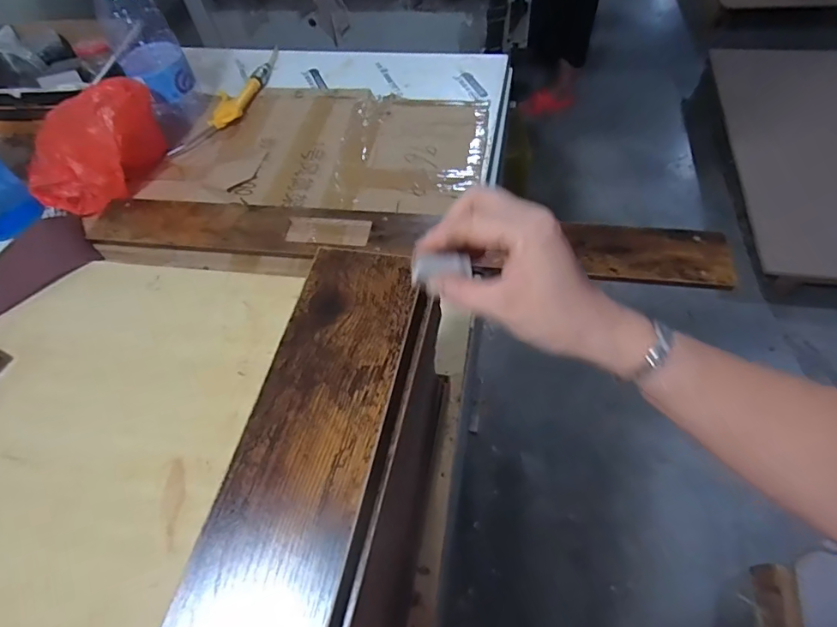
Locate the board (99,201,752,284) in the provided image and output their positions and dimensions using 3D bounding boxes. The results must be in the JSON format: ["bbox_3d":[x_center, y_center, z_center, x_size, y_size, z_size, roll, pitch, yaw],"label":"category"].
[{"bbox_3d":[-0.053,-0.101,0.674,0.890,0.023,0.100,4,68,9],"label":"board"}]

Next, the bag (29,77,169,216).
[{"bbox_3d":[-0.516,-0.256,0.732,0.222,0.127,0.101,-17,58,-5],"label":"bag"}]

